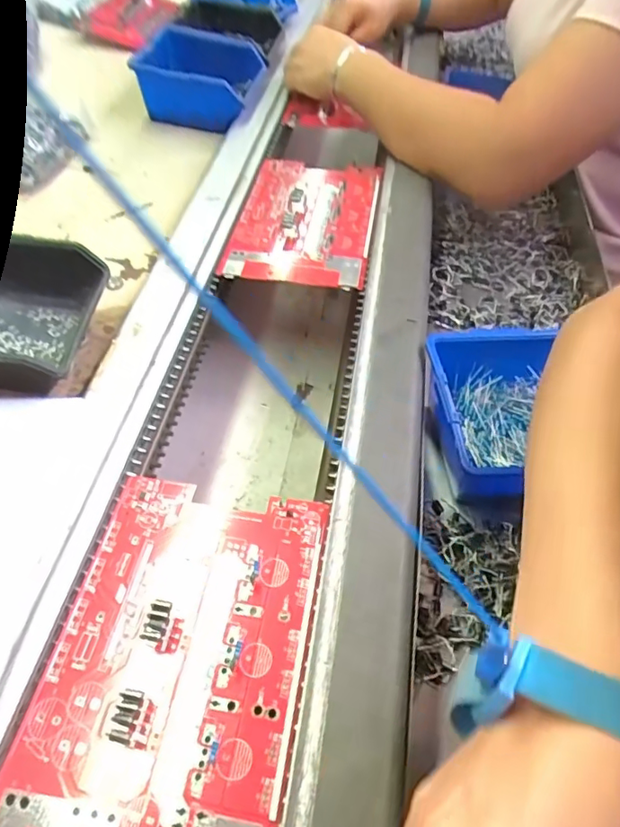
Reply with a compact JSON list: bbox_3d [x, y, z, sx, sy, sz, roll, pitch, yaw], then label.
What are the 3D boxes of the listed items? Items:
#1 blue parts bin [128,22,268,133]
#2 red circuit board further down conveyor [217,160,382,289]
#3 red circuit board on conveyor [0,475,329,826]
[{"bbox_3d":[-0.134,-0.408,0.660,0.120,0.067,0.127,6,51,4],"label":"blue parts bin"},{"bbox_3d":[-0.003,-0.193,0.530,0.128,0.011,0.201,8,52,5],"label":"red circuit board further down conveyor"},{"bbox_3d":[-0.068,0.124,0.273,0.128,0.015,0.195,8,52,5],"label":"red circuit board on conveyor"}]

